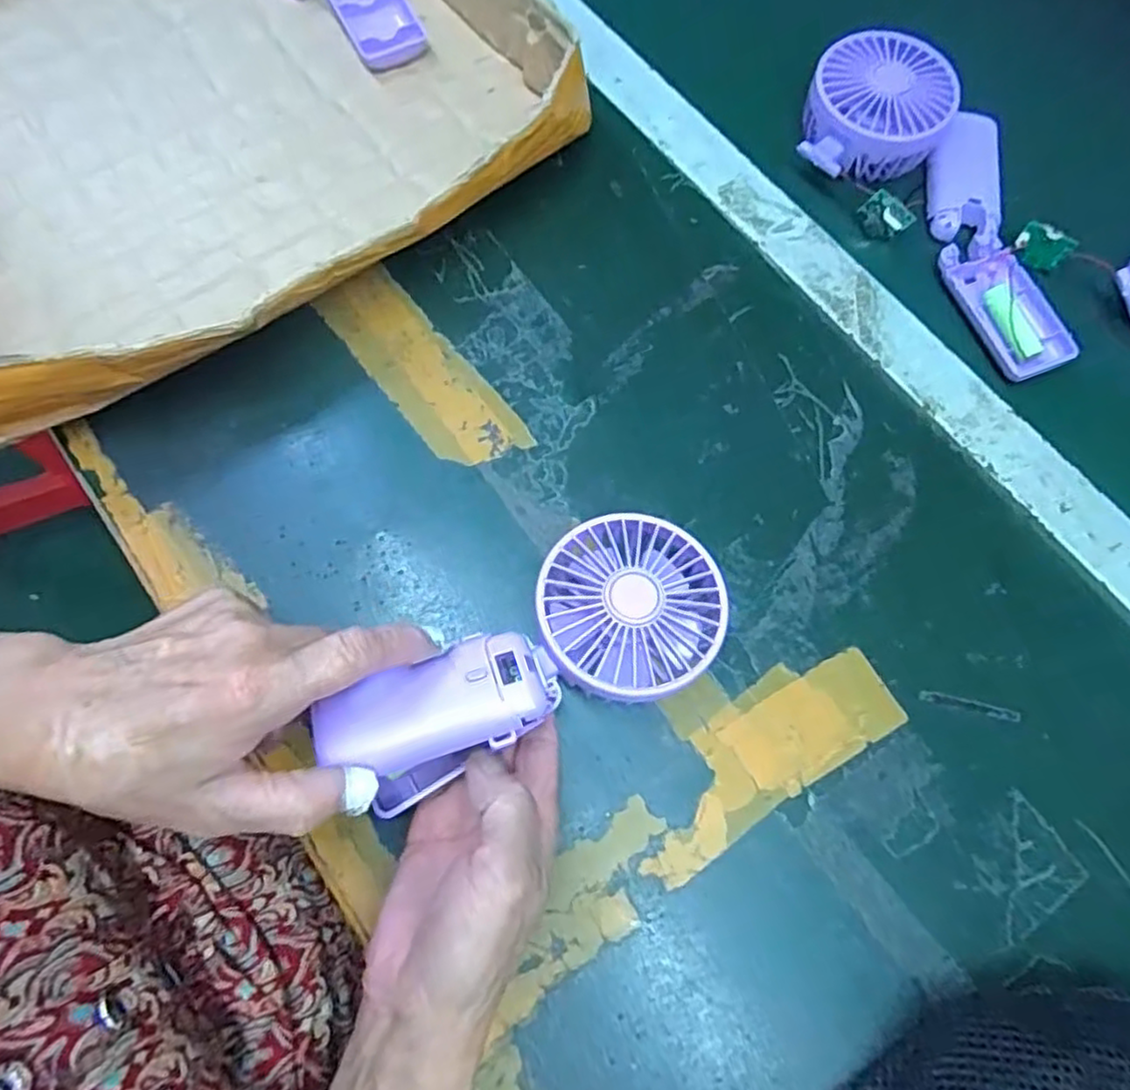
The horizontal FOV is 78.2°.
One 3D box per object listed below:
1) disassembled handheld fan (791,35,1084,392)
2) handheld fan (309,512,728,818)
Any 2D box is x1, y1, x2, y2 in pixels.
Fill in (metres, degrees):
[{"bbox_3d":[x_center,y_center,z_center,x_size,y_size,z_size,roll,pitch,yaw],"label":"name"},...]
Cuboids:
[{"bbox_3d":[0.239,-0.215,0.422,0.103,0.037,0.229,-33,76,-12],"label":"disassembled handheld fan"},{"bbox_3d":[-0.013,0.051,0.309,0.181,0.042,0.080,-26,75,-19],"label":"handheld fan"}]

